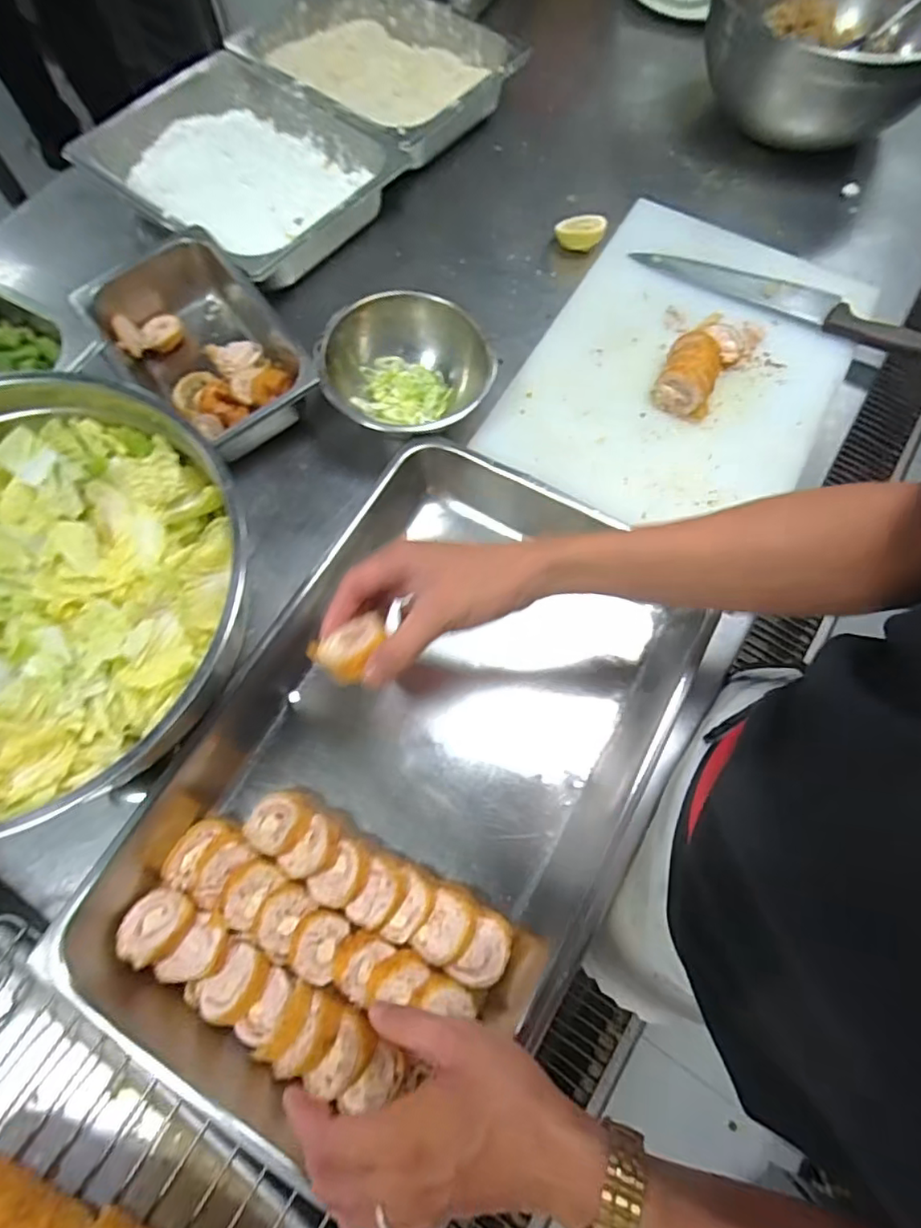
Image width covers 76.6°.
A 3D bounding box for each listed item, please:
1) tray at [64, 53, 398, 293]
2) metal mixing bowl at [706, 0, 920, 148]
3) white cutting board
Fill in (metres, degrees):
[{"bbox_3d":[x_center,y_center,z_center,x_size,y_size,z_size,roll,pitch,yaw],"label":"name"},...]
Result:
[{"bbox_3d":[-0.262,-0.539,0.717,0.332,0.071,0.260,36,73,12],"label":"tray"},{"bbox_3d":[0.448,-0.725,0.729,0.316,0.134,0.317,0,69,0],"label":"metal mixing bowl"},{"bbox_3d":[0.245,-0.278,0.638,0.309,0.026,0.434,27,72,9],"label":"white cutting board"}]

